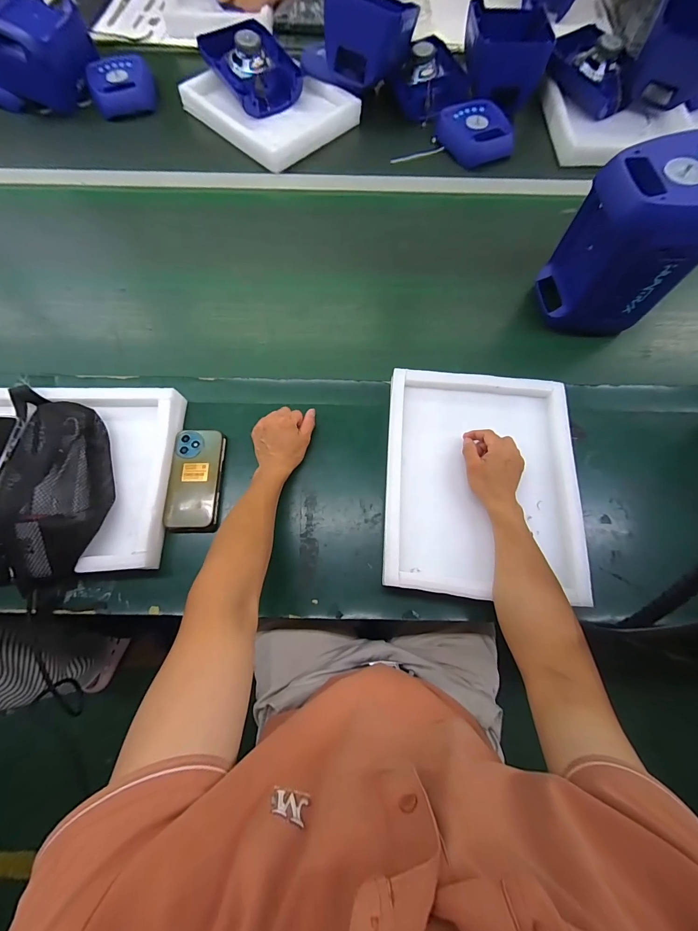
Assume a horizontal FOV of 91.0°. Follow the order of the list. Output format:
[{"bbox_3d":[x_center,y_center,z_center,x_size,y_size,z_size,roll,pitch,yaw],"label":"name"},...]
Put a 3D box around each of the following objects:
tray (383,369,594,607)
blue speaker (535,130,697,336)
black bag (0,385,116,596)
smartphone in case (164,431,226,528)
[{"bbox_3d":[0.206,0.015,0.546,0.285,0.042,0.357,4,70,2],"label":"tray"},{"bbox_3d":[0.463,-0.355,0.574,0.152,0.230,0.164,-9,70,-3],"label":"blue speaker"},{"bbox_3d":[-0.446,0.008,0.499,0.159,0.057,0.310,-22,71,-8],"label":"black bag"},{"bbox_3d":[-0.244,0.019,0.544,0.078,0.010,0.155,1,72,-3],"label":"smartphone in case"}]

